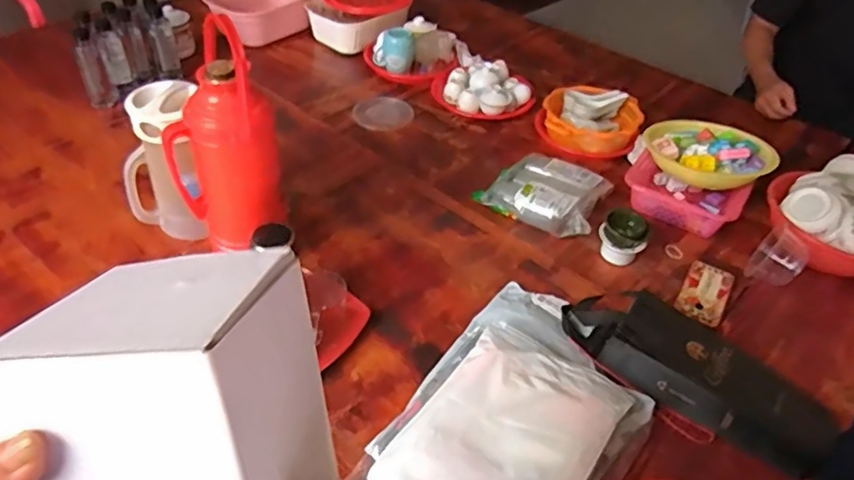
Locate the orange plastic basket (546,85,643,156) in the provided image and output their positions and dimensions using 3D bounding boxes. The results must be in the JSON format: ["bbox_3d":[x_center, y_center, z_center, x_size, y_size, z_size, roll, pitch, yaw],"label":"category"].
[{"bbox_3d":[0.376,-0.272,1.416,0.220,0.075,0.205,20,43,17],"label":"orange plastic basket"}]

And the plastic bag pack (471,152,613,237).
[{"bbox_3d":[0.239,-0.101,1.218,0.229,0.057,0.179,25,45,22],"label":"plastic bag pack"}]

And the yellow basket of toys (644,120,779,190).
[{"bbox_3d":[0.571,-0.181,1.240,0.246,0.061,0.183,21,45,17],"label":"yellow basket of toys"}]

